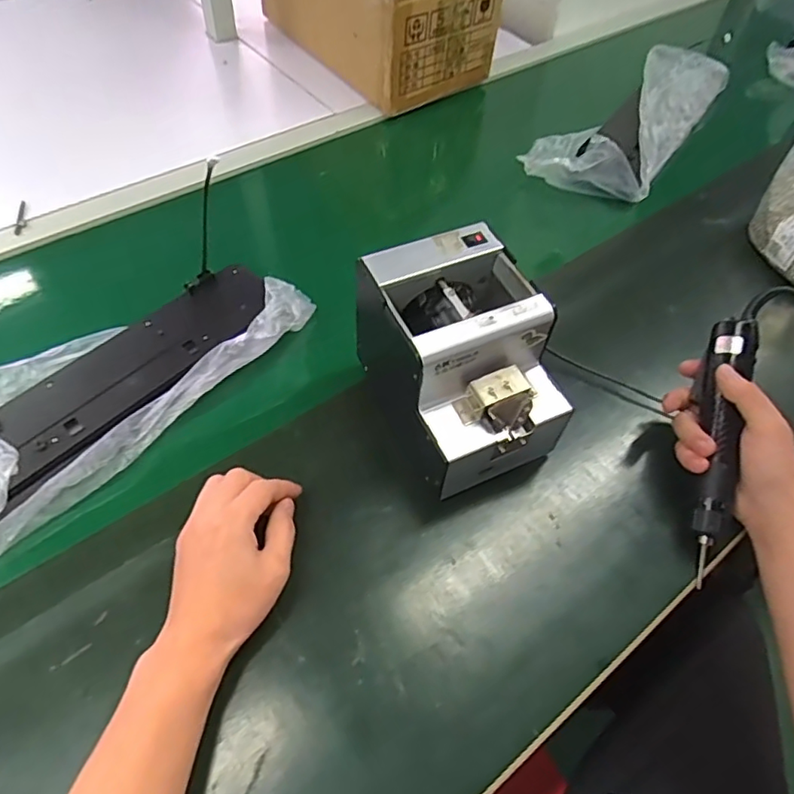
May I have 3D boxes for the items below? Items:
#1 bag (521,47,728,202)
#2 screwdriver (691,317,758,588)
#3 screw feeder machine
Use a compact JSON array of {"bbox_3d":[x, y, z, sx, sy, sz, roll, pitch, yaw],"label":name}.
[{"bbox_3d":[0.361,-0.419,0.873,0.154,0.080,0.412,35,59,19],"label":"bag"},{"bbox_3d":[0.283,0.042,0.510,0.035,0.034,0.231,12,78,4],"label":"screwdriver"},{"bbox_3d":[0.057,-0.029,0.524,0.125,0.150,0.174,-21,59,-18],"label":"screw feeder machine"}]

